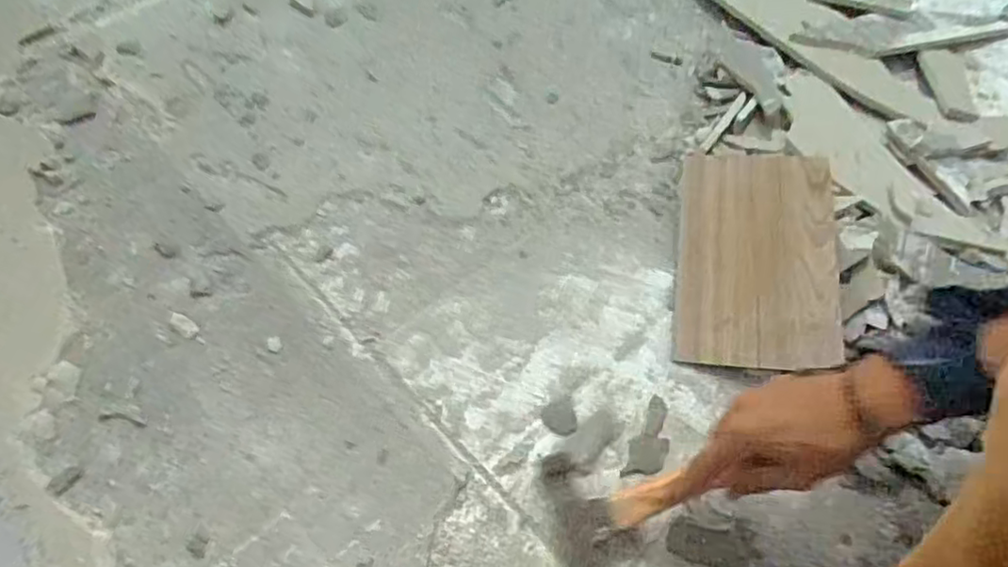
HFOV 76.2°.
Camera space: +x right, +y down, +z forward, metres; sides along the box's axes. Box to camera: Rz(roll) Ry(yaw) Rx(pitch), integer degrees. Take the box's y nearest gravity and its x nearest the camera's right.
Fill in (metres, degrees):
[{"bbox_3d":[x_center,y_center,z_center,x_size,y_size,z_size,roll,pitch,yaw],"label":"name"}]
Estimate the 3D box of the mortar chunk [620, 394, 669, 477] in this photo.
[{"bbox_3d":[0.133,0.140,0.587,0.034,0.004,0.084,18,57,8],"label":"mortar chunk"}]

